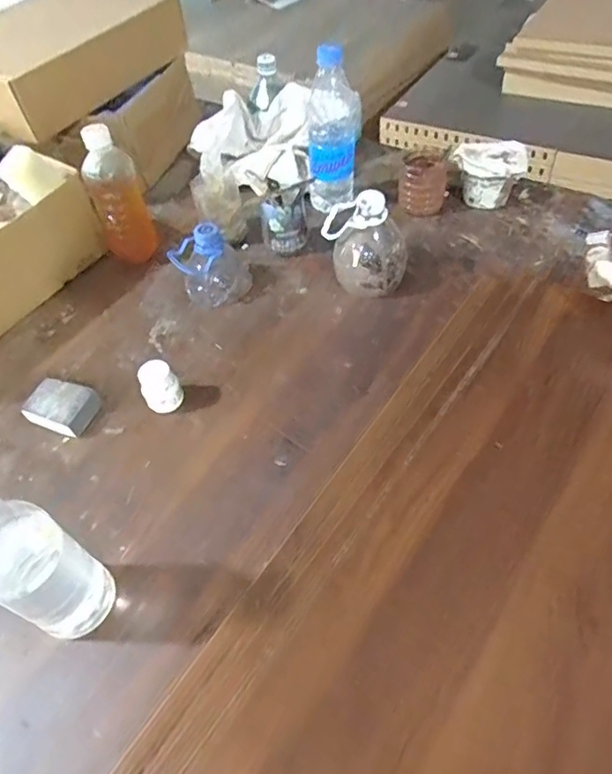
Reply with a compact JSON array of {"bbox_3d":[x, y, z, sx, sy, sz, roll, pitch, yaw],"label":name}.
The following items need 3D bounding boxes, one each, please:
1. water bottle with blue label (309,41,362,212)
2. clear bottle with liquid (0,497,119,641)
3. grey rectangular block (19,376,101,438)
[{"bbox_3d":[0.037,-0.361,0.751,0.072,0.205,0.071,1,50,7],"label":"water bottle with blue label"},{"bbox_3d":[-0.201,0.123,0.383,0.050,0.200,0.062,20,55,21],"label":"clear bottle with liquid"},{"bbox_3d":[-0.271,0.021,0.592,0.069,0.026,0.053,9,52,14],"label":"grey rectangular block"}]

